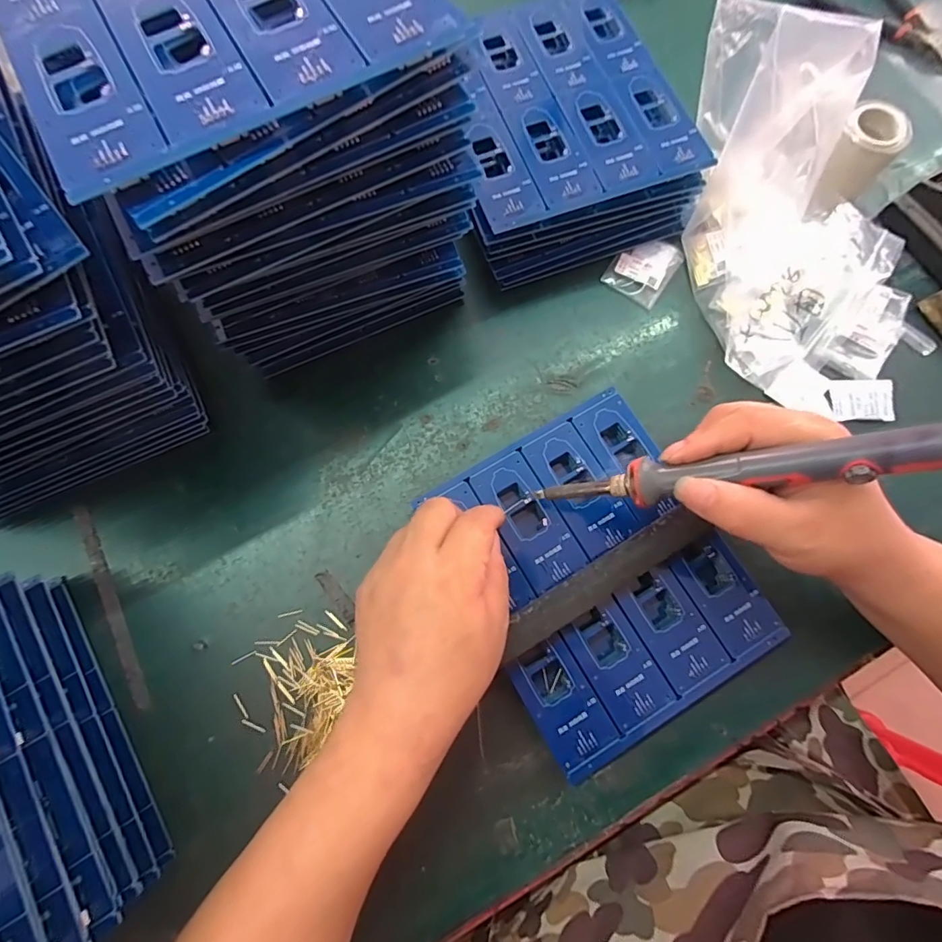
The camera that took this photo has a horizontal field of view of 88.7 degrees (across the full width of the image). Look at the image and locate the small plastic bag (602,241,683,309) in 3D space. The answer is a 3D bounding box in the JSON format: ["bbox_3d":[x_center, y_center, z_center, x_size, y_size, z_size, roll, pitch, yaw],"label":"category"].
[{"bbox_3d":[0.136,-0.159,0.379,0.045,0.007,0.055,34,78,8],"label":"small plastic bag"}]

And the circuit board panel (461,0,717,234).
[{"bbox_3d":[0.061,-0.271,0.348,0.160,0.006,0.186,-19,76,-4],"label":"circuit board panel"}]

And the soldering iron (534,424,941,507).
[{"bbox_3d":[0.135,0.001,0.238,0.214,0.020,0.022,-9,73,36],"label":"soldering iron"}]

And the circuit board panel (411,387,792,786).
[{"bbox_3d":[0.080,0.063,0.317,0.157,0.020,0.192,-30,78,-7],"label":"circuit board panel"}]

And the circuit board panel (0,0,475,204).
[{"bbox_3d":[-0.120,-0.213,0.206,0.162,0.006,0.184,-31,77,-8],"label":"circuit board panel"}]

